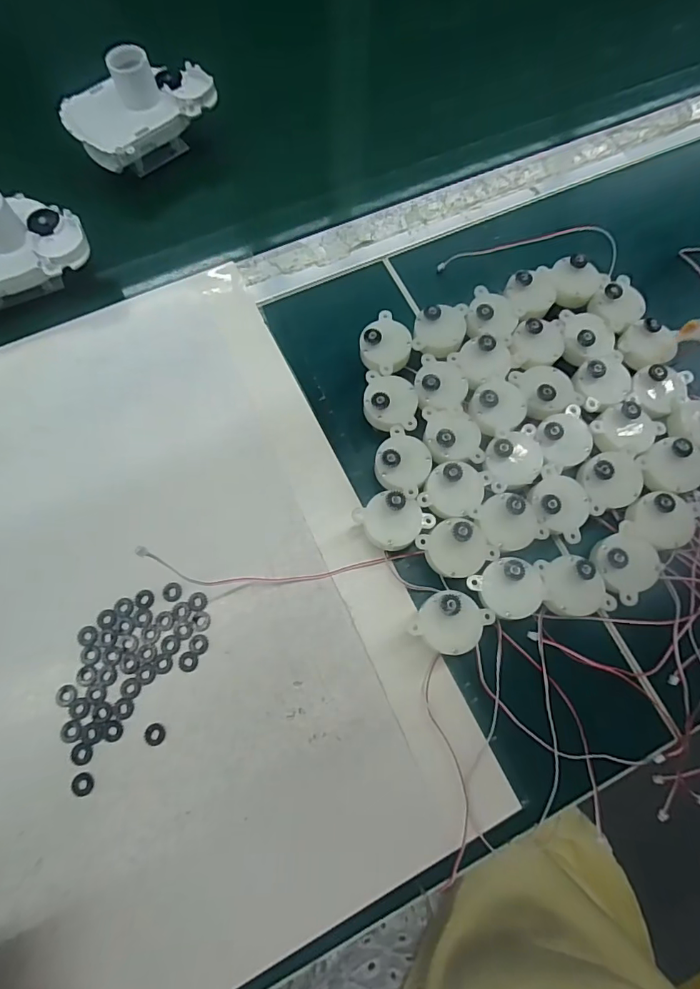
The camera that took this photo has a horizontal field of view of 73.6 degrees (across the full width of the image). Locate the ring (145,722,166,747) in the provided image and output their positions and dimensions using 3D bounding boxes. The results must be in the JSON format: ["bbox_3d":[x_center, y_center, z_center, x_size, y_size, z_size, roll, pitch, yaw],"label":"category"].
[{"bbox_3d":[-0.103,0.126,0.245,0.010,0.004,0.011,0,73,0],"label":"ring"}]

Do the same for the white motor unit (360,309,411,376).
[{"bbox_3d":[0.023,-0.092,0.300,0.031,0.032,0.043,10,73,3],"label":"white motor unit"}]

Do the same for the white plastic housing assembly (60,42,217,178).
[{"bbox_3d":[-0.153,-0.280,0.346,0.100,0.069,0.064,-37,77,-11],"label":"white plastic housing assembly"}]

